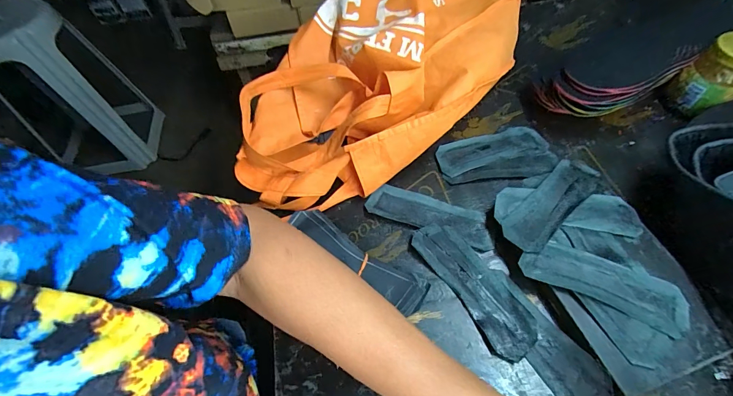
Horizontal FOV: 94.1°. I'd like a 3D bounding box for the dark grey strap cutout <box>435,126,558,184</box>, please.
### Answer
[{"bbox_3d":[0.167,-0.054,0.444,0.145,0.004,0.074,-11,59,-4],"label":"dark grey strap cutout"}]

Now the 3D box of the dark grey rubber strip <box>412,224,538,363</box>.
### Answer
[{"bbox_3d":[0.112,0.087,0.355,0.055,0.007,0.151,-29,63,-15],"label":"dark grey rubber strip"}]

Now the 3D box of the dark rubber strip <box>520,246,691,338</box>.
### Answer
[{"bbox_3d":[0.227,0.081,0.329,0.144,0.005,0.048,22,62,14],"label":"dark rubber strip"}]

